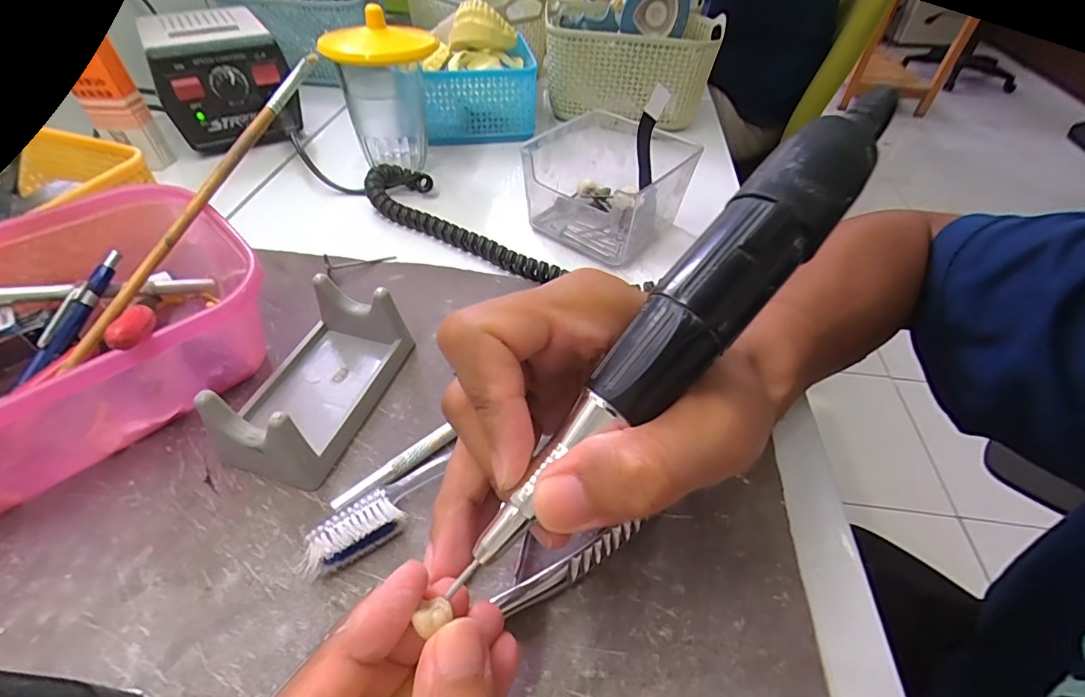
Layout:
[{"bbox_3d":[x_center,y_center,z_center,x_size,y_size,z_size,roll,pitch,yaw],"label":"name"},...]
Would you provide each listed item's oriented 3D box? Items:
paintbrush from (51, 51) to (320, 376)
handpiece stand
[{"bbox_3d":[-0.170,-0.077,0.247,0.008,0.007,0.200,21,73,16],"label":"paintbrush"},{"bbox_3d":[-0.112,0.012,0.240,0.057,0.039,0.096,15,47,11],"label":"handpiece stand"}]

